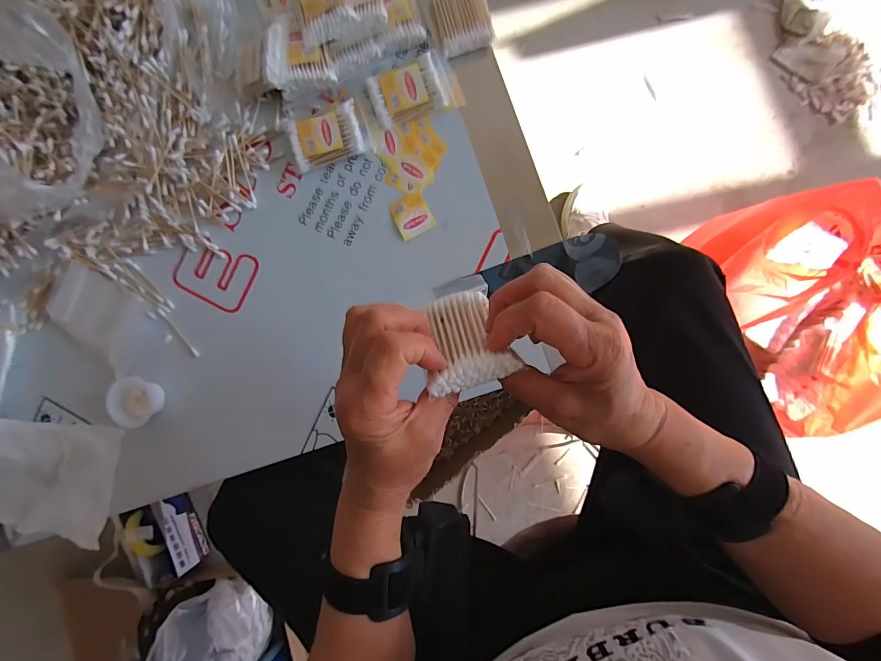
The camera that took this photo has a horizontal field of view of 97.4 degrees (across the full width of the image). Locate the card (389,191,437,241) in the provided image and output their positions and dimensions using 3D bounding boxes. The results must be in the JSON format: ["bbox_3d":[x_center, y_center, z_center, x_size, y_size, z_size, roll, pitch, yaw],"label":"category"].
[{"bbox_3d":[-0.031,-0.126,0.423,0.039,0.004,0.045,-26,86,5],"label":"card"}]

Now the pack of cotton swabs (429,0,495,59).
[{"bbox_3d":[0.021,-0.340,0.415,0.057,0.017,0.083,-13,87,6],"label":"pack of cotton swabs"}]

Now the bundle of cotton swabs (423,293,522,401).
[{"bbox_3d":[0.017,0.003,0.255,0.052,0.016,0.075,-14,46,6],"label":"bundle of cotton swabs"}]

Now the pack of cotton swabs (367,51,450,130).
[{"bbox_3d":[-0.035,-0.254,0.415,0.078,0.022,0.053,-22,86,5],"label":"pack of cotton swabs"}]

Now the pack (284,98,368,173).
[{"bbox_3d":[-0.125,-0.212,0.423,0.077,0.024,0.055,-17,87,6],"label":"pack"}]

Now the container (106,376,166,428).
[{"bbox_3d":[-0.344,0.080,0.435,0.047,0.023,0.051,0,89,6],"label":"container"}]

